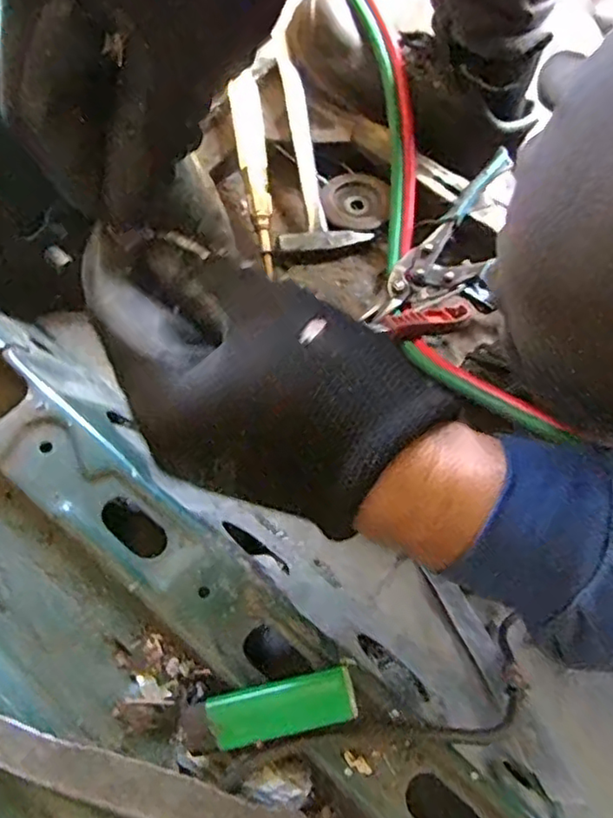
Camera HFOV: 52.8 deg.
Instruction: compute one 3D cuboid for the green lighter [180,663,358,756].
[{"bbox_3d":[-0.019,0.140,0.286,0.080,0.013,0.023,-13,71,-5],"label":"green lighter"}]

